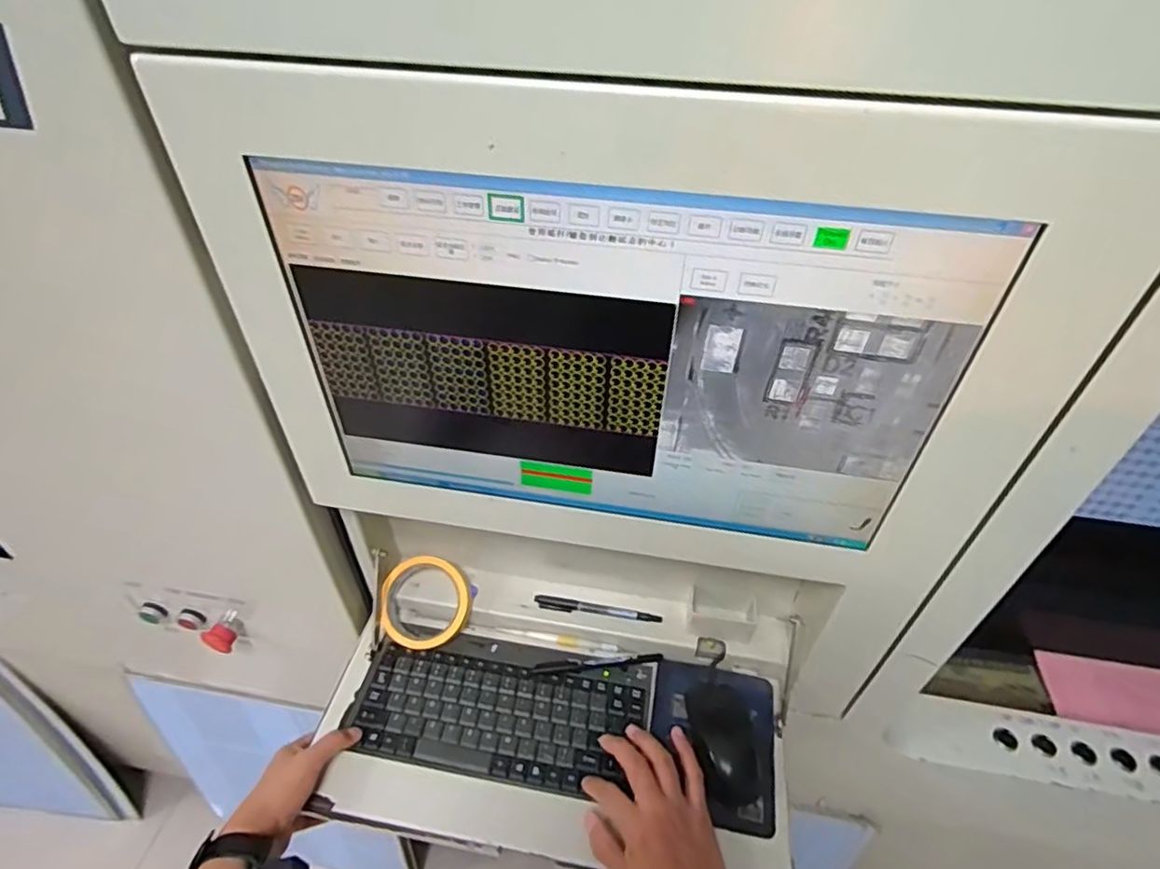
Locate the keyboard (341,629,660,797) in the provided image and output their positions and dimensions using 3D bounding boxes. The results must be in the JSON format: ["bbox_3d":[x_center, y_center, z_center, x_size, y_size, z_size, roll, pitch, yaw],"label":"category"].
[{"bbox_3d":[-0.074,0.277,0.626,0.294,0.024,0.141,3,43,1],"label":"keyboard"}]

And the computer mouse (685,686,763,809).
[{"bbox_3d":[0.139,0.292,0.584,0.059,0.030,0.107,1,43,-1],"label":"computer mouse"}]

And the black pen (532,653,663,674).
[{"bbox_3d":[0.019,0.245,0.655,0.136,0.011,0.014,-4,43,-6],"label":"black pen"}]

